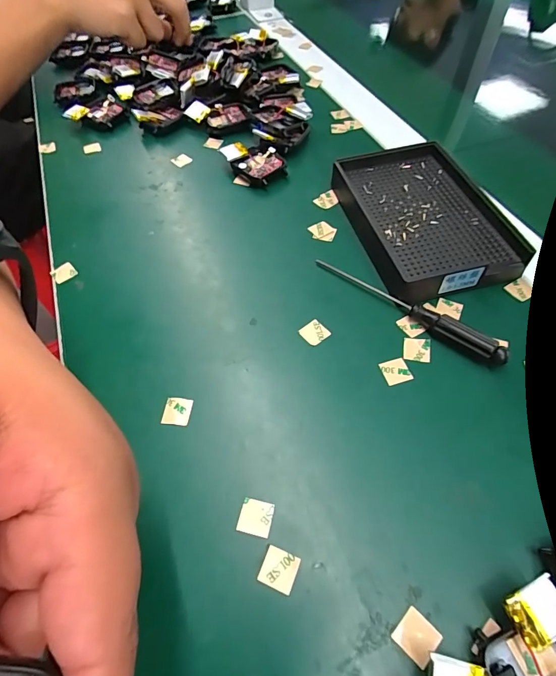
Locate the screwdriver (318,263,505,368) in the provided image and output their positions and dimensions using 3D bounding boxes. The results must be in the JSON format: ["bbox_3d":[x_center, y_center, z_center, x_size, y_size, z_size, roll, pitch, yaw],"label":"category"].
[{"bbox_3d":[0.079,-0.021,0.250,0.130,0.015,0.009,35,65,23],"label":"screwdriver"}]

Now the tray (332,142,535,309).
[{"bbox_3d":[0.106,-0.091,0.291,0.094,0.021,0.139,-13,57,-6],"label":"tray"}]

